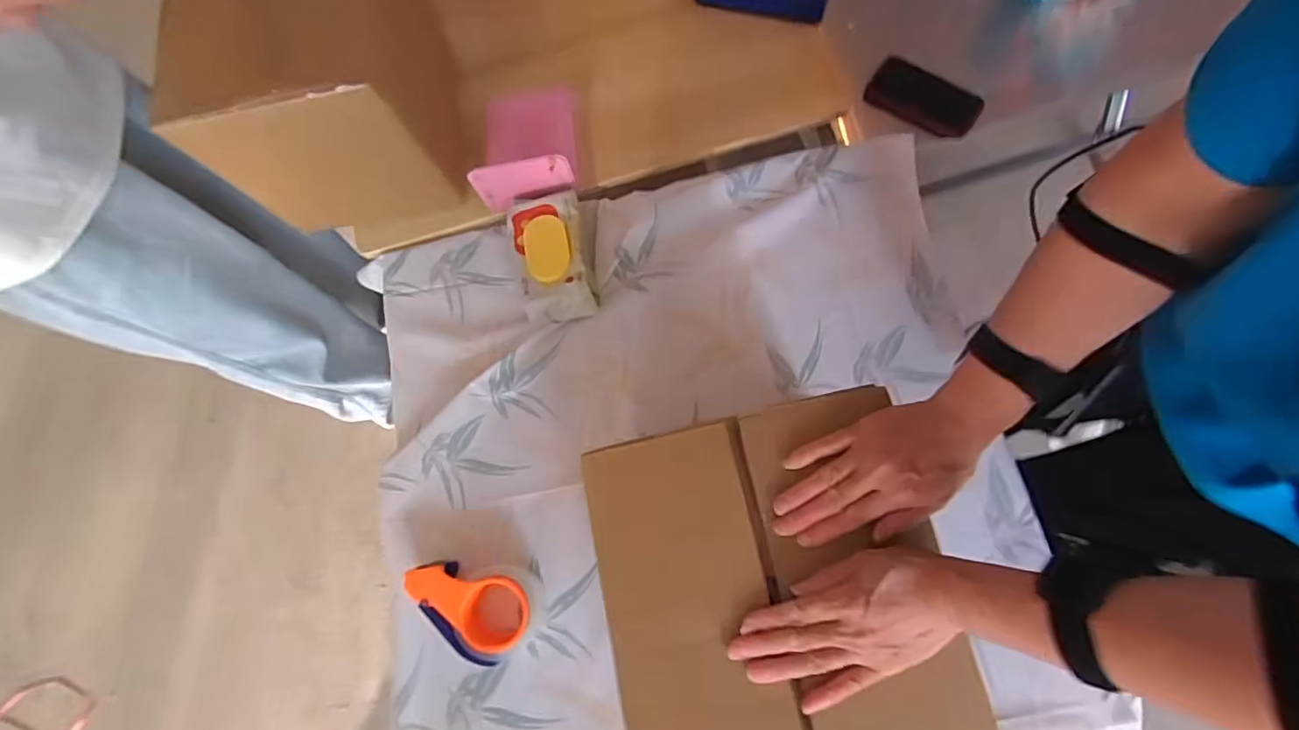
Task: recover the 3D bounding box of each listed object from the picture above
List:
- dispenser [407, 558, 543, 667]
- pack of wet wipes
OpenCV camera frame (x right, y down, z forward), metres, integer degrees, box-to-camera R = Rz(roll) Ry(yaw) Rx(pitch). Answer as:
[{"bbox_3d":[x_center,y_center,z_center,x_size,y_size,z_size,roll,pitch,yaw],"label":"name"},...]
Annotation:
[{"bbox_3d":[-0.208,0.293,0.690,0.152,0.065,0.104,2,75,7],"label":"dispenser"},{"bbox_3d":[-0.139,-0.155,0.816,0.111,0.061,0.186,-14,74,3],"label":"pack of wet wipes"}]

